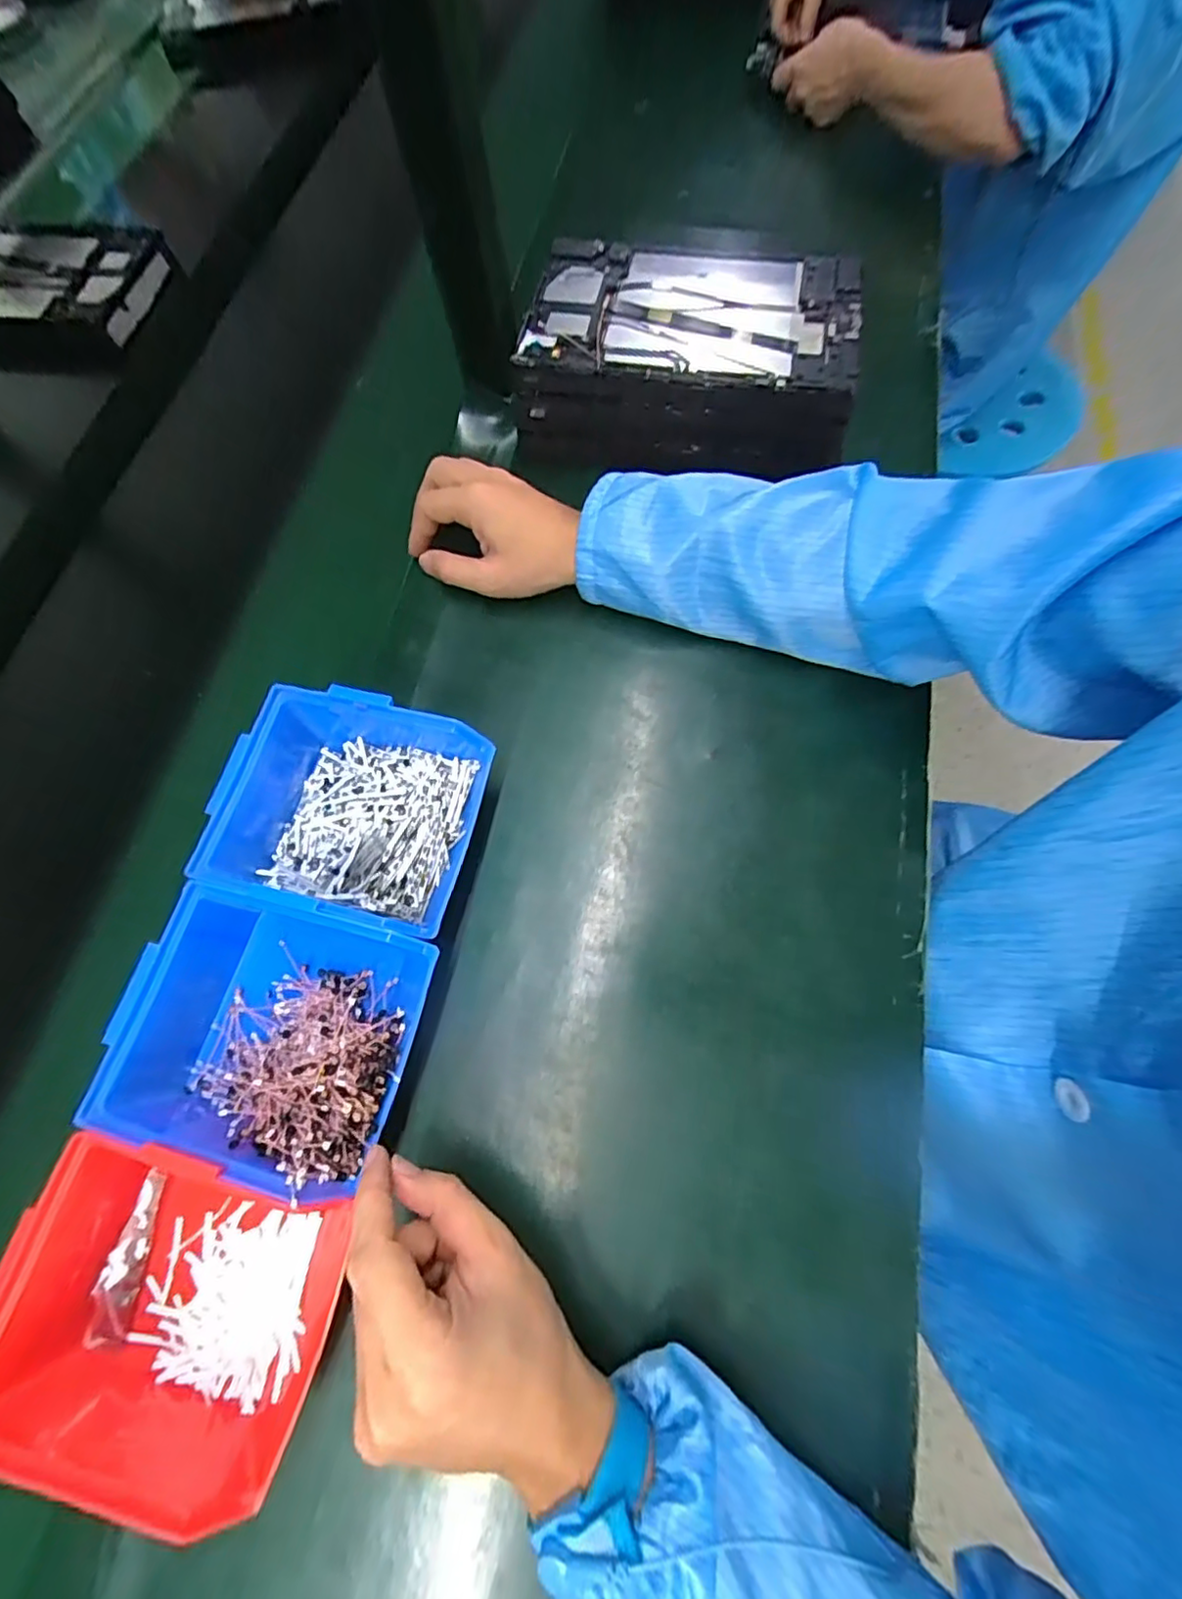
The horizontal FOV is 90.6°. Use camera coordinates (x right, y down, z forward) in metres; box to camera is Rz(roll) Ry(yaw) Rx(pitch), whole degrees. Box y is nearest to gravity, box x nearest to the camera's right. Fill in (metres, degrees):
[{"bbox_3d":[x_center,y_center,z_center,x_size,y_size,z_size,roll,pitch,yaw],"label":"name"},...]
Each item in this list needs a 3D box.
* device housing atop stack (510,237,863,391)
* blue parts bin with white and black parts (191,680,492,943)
[{"bbox_3d":[0.074,-0.366,0.436,0.241,0.029,0.143,12,71,8],"label":"device housing atop stack"},{"bbox_3d":[-0.145,0.006,0.355,0.152,0.064,0.123,11,72,8],"label":"blue parts bin with white and black parts"}]

